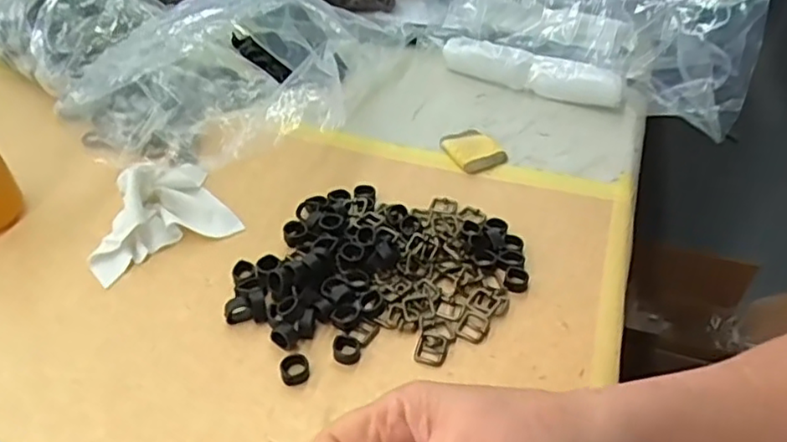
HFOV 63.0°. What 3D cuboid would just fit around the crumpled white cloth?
[{"bbox_3d":[-0.185,-0.010,0.496,0.110,0.037,0.086,-20,47,-25],"label":"crumpled white cloth"}]

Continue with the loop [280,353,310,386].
[{"bbox_3d":[-0.062,0.093,0.405,0.017,0.007,0.021,-4,42,-9],"label":"loop"}]

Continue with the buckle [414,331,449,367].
[{"bbox_3d":[0.025,0.082,0.419,0.020,0.004,0.024,16,42,13],"label":"buckle"}]

